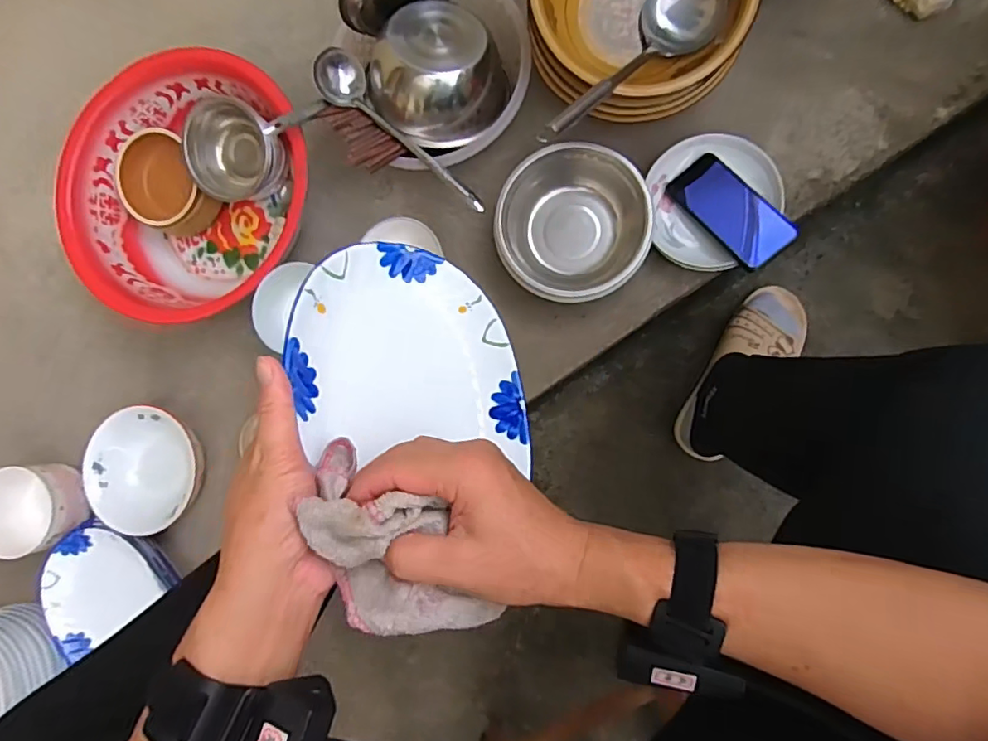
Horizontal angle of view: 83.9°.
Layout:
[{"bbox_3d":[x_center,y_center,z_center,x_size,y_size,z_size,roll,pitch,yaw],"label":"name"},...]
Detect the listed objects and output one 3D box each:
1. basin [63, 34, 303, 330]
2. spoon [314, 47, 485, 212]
[{"bbox_3d":[-0.429,-0.248,0.799,0.344,0.139,0.356,-1,86,10],"label":"basin"},{"bbox_3d":[-0.126,-0.293,0.696,0.063,0.052,0.268,-40,81,5],"label":"spoon"}]

